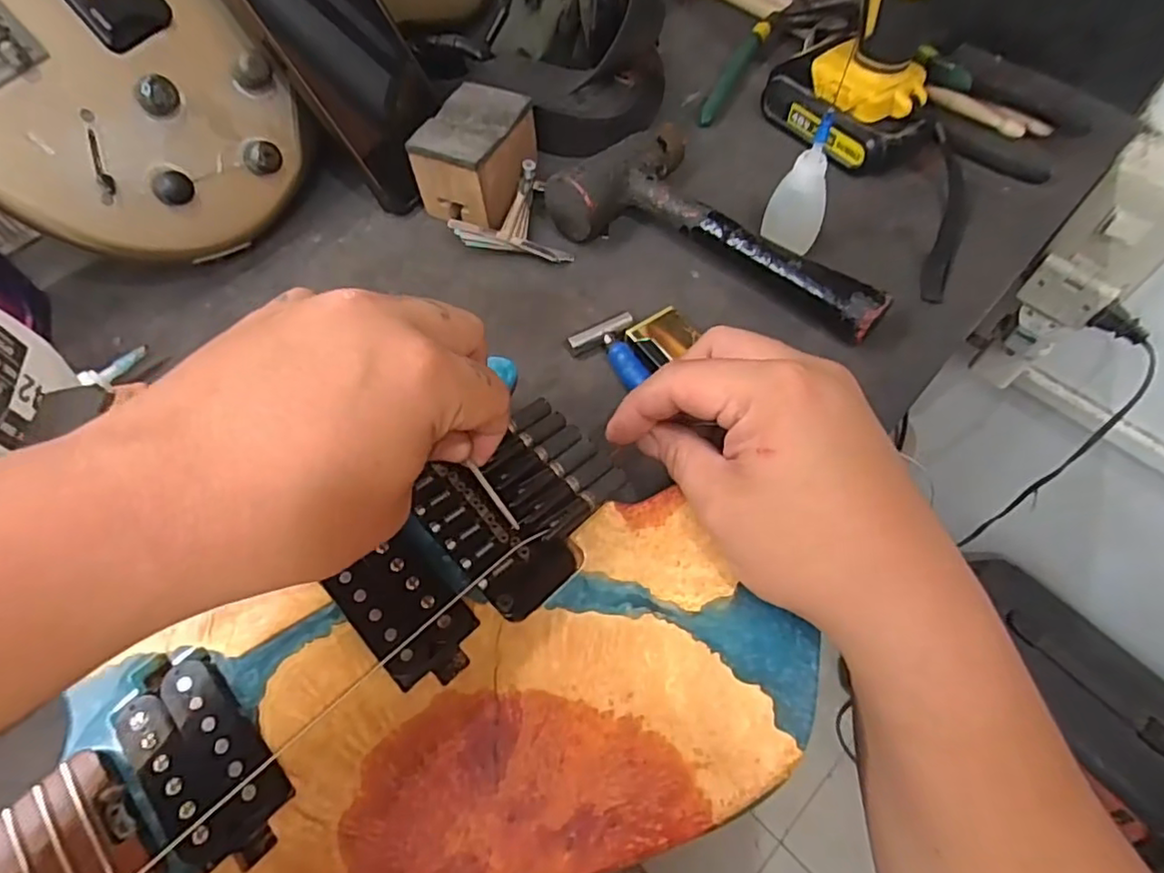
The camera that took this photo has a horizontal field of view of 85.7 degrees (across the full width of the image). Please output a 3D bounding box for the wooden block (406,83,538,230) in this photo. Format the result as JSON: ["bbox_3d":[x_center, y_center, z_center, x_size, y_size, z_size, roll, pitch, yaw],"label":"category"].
[{"bbox_3d":[-0.067,-0.180,0.405,0.058,0.050,0.074,21,63,12],"label":"wooden block"}]

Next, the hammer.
[{"bbox_3d":[0.091,-0.131,0.383,0.205,0.035,0.100,30,65,17],"label":"hammer"}]

